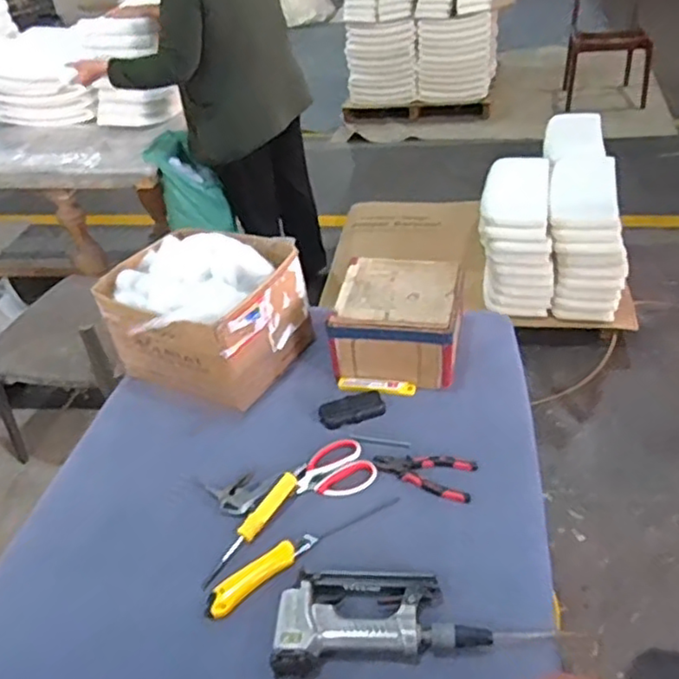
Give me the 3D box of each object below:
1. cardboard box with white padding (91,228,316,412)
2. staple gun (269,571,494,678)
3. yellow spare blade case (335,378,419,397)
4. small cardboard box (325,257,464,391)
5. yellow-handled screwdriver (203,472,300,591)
[{"bbox_3d":[-0.234,-0.048,1.164,0.284,0.205,0.280,18,44,30],"label":"cardboard box with white padding"},{"bbox_3d":[0.046,0.330,0.775,0.241,0.041,0.123,-5,37,2],"label":"staple gun"},{"bbox_3d":[0.064,0.080,1.108,0.133,0.017,0.021,2,38,11],"label":"yellow spare blade case"},{"bbox_3d":[0.109,-0.035,1.160,0.209,0.130,0.225,4,38,14],"label":"small cardboard box"},{"bbox_3d":[-0.126,0.257,0.895,0.032,0.031,0.189,18,44,30],"label":"yellow-handled screwdriver"}]

